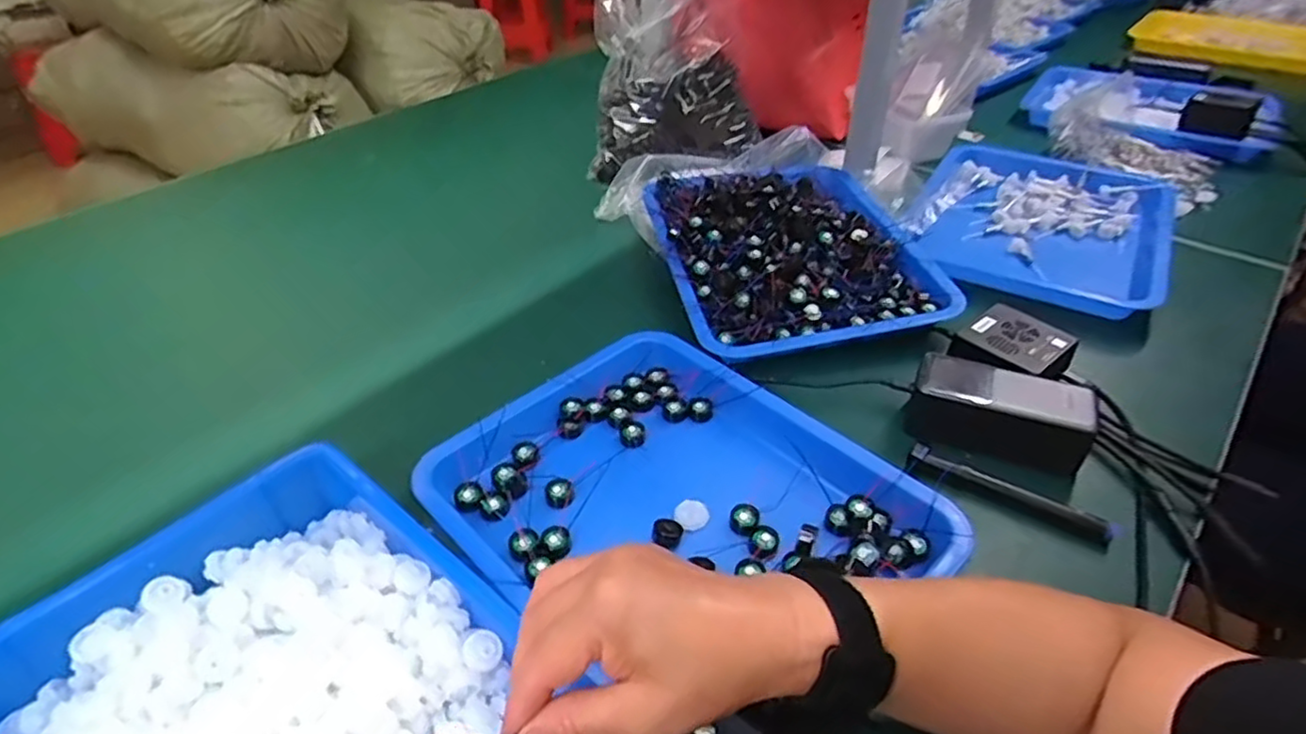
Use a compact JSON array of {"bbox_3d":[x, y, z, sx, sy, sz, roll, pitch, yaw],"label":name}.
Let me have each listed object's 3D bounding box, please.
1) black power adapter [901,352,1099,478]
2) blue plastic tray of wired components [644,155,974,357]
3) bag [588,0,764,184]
[{"bbox_3d":[0.273,0.036,0.547,0.131,0.053,0.058,12,41,15],"label":"black power adapter"},{"bbox_3d":[0.140,-0.143,0.730,0.261,0.054,0.337,-8,40,-8],"label":"blue plastic tray of wired components"},{"bbox_3d":[0.029,-0.378,0.914,0.216,0.214,0.171,1,40,2],"label":"bag"}]

